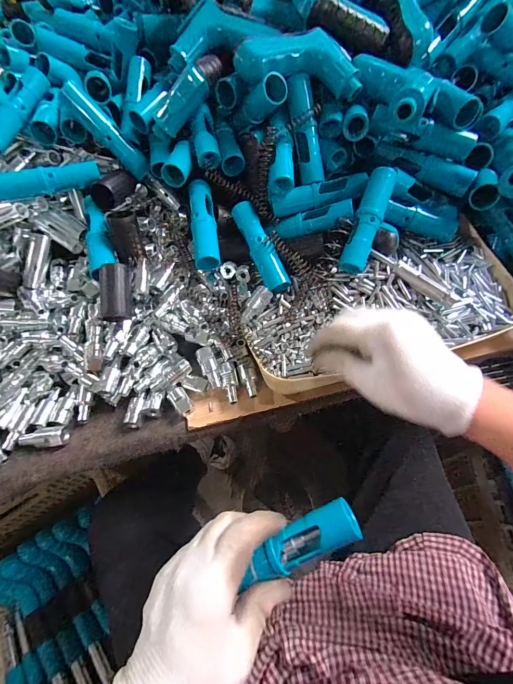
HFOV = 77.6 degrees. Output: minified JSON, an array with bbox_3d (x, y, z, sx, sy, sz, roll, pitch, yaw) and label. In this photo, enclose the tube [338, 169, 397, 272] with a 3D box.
[{"bbox_3d":[0.128,-0.140,0.366,0.029,0.025,0.121,20,88,16],"label":"tube"}]

